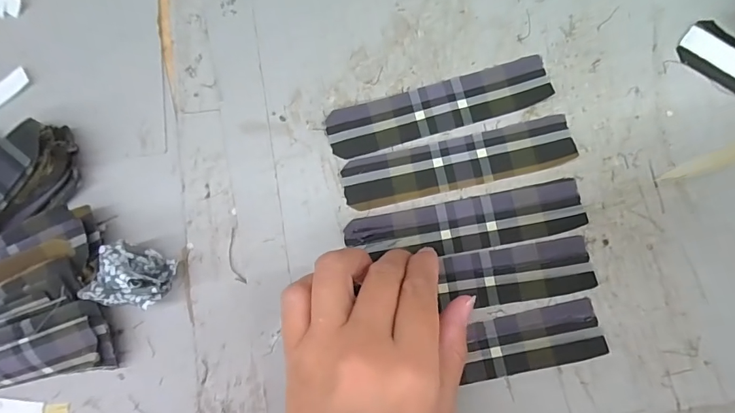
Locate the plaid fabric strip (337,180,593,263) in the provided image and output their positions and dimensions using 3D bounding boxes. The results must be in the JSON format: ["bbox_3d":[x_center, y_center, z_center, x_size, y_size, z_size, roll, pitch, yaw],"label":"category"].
[{"bbox_3d":[0.058,0.010,0.264,0.139,0.006,0.033,-8,82,4],"label":"plaid fabric strip"}]

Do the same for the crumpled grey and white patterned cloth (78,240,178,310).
[{"bbox_3d":[-0.137,0.042,0.254,0.037,0.040,0.034,21,84,7],"label":"crumpled grey and white patterned cloth"}]

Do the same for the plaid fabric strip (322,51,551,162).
[{"bbox_3d":[0.045,-0.063,0.276,0.140,0.004,0.032,-16,81,2],"label":"plaid fabric strip"}]

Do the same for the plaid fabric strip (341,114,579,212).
[{"bbox_3d":[0.055,-0.027,0.269,0.140,0.004,0.032,-13,81,3],"label":"plaid fabric strip"}]

